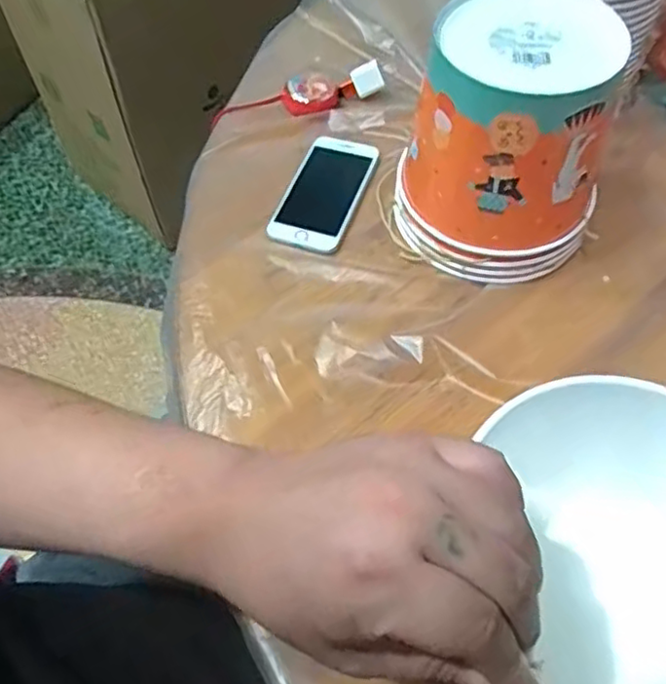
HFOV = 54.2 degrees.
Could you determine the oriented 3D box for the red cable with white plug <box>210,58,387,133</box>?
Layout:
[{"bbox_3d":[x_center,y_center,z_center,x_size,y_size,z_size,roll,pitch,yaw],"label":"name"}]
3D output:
[{"bbox_3d":[-0.036,-0.243,0.643,0.172,0.025,0.042,-14,58,-8],"label":"red cable with white plug"}]

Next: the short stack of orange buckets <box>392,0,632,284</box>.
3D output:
[{"bbox_3d":[0.135,-0.151,0.499,0.146,0.166,0.141,18,59,12],"label":"short stack of orange buckets"}]

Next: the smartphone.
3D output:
[{"bbox_3d":[-0.006,-0.137,0.589,0.065,0.008,0.133,17,59,12],"label":"smartphone"}]

